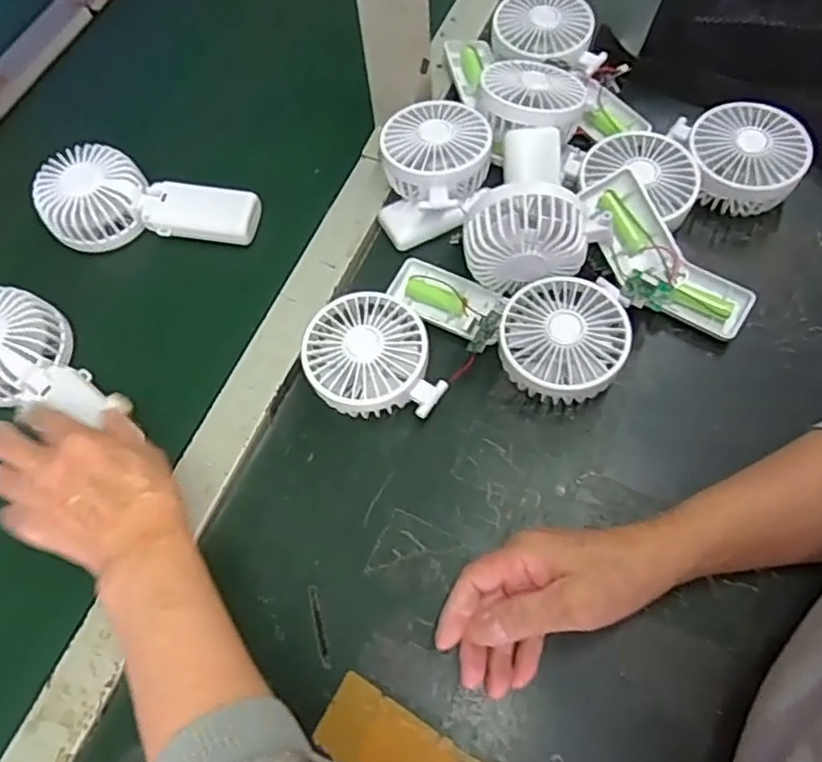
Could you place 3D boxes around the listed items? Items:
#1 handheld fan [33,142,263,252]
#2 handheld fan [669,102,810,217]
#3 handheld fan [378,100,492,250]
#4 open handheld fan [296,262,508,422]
[{"bbox_3d":[-0.220,-0.144,0.514,0.176,0.039,0.080,12,67,10],"label":"handheld fan"},{"bbox_3d":[0.258,-0.174,0.487,0.081,0.046,0.087,-6,65,2],"label":"handheld fan"},{"bbox_3d":[0.019,-0.173,0.503,0.084,0.053,0.108,-2,66,4],"label":"handheld fan"},{"bbox_3d":[-0.003,-0.033,0.452,0.102,0.041,0.148,41,75,20],"label":"open handheld fan"}]

